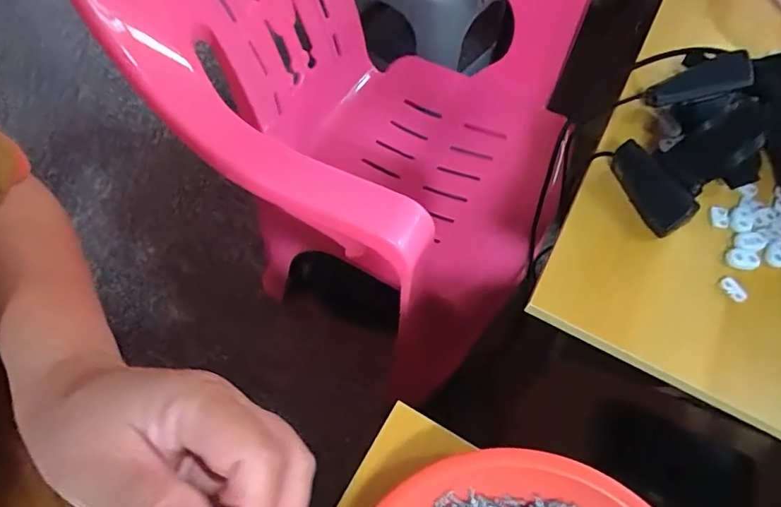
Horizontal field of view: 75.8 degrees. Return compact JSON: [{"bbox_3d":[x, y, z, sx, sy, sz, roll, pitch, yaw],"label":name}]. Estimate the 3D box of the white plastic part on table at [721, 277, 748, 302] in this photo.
[{"bbox_3d":[0.235,0.024,0.343,0.010,0.004,0.019,-30,66,-19],"label":"white plastic part on table"}]

